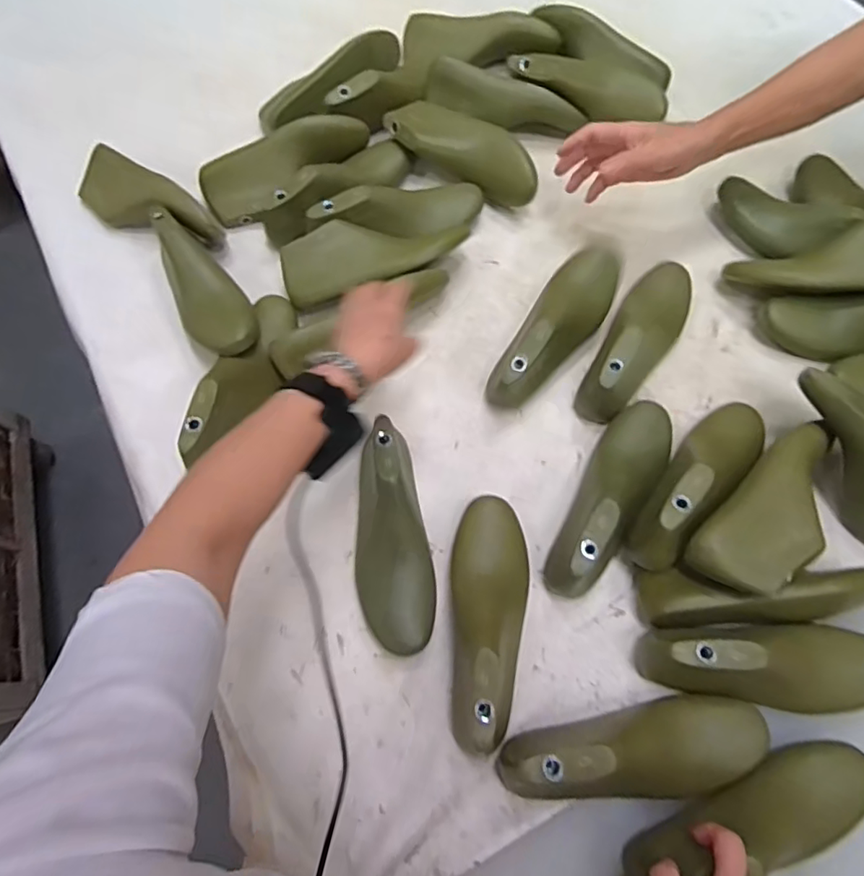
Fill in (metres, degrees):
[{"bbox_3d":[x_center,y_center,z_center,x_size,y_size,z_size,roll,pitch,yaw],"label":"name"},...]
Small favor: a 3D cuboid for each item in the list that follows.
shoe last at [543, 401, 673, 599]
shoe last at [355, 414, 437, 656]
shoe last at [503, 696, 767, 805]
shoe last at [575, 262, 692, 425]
[{"bbox_3d":[0.188,0.050,0.559,0.067,0.077,0.224,32,70,10],"label":"shoe last"},{"bbox_3d":[-0.042,0.095,0.555,0.077,0.072,0.228,-6,81,-4],"label":"shoe last"},{"bbox_3d":[0.177,0.269,0.473,0.223,0.074,0.068,-9,68,-4],"label":"shoe last"},{"bbox_3d":[0.245,-0.129,0.643,0.075,0.087,0.226,35,71,12],"label":"shoe last"}]

